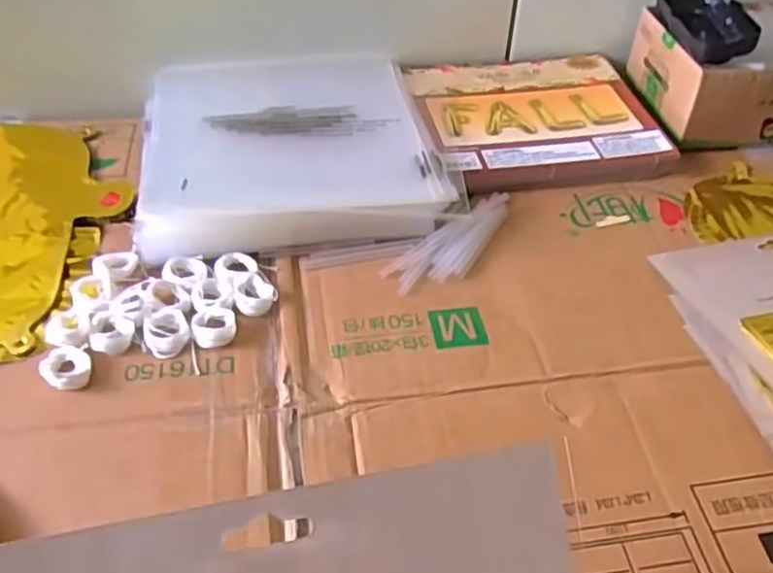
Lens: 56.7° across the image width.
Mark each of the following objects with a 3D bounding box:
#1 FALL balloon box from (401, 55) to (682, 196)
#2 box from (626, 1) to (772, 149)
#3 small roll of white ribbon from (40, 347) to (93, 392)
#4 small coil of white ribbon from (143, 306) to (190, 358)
[{"bbox_3d":[0.127,-0.150,0.614,0.196,0.021,0.175,-8,48,-8],"label":"FALL balloon box"},{"bbox_3d":[0.325,-0.195,0.621,0.190,0.079,0.139,-3,47,-3],"label":"box"},{"bbox_3d":[-0.186,0.046,0.418,0.026,0.010,0.032,-11,48,-11],"label":"small roll of white ribbon"},{"bbox_3d":[-0.134,0.027,0.440,0.027,0.008,0.034,-8,48,-8],"label":"small coil of white ribbon"}]

